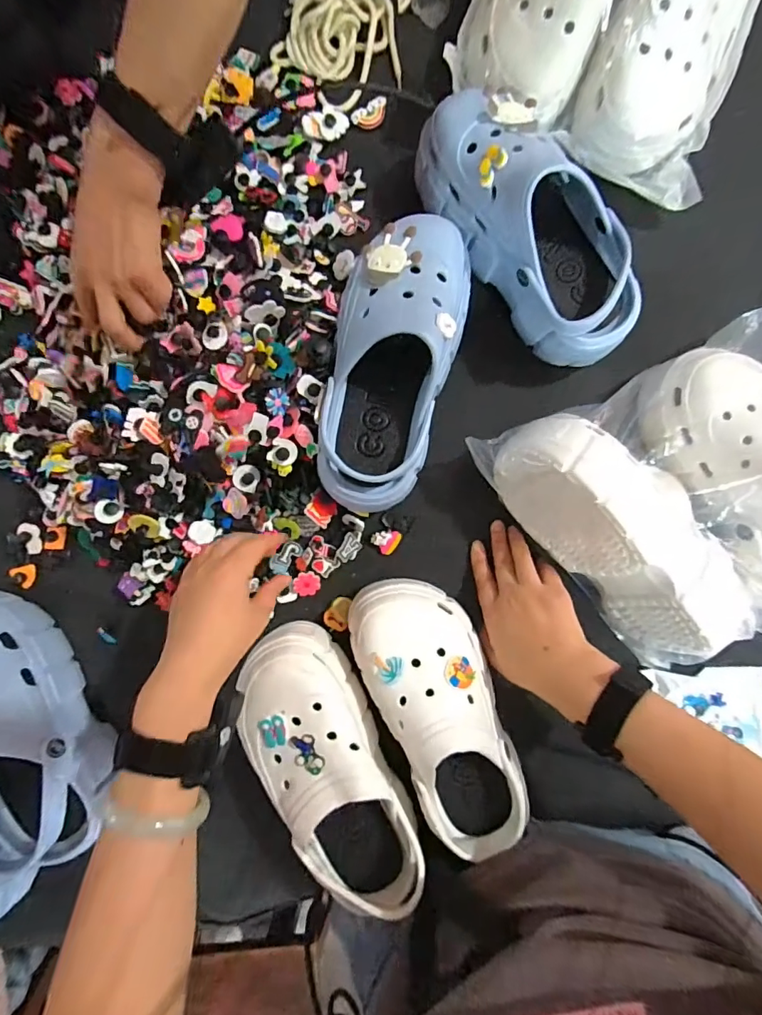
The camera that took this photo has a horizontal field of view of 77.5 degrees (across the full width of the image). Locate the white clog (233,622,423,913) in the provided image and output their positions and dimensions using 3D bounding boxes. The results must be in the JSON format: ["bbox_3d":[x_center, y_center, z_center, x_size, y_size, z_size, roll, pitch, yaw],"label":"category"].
[{"bbox_3d":[-0.047,0.229,0.428,0.105,0.098,0.249,-30,91,-2],"label":"white clog"}]

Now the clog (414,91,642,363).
[{"bbox_3d":[0.141,-0.253,0.426,0.109,0.107,0.258,-36,91,-1],"label":"clog"}]

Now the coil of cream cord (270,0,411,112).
[{"bbox_3d":[-0.025,-0.469,0.460,0.148,0.029,0.109,-31,91,-2],"label":"coil of cream cord"}]

